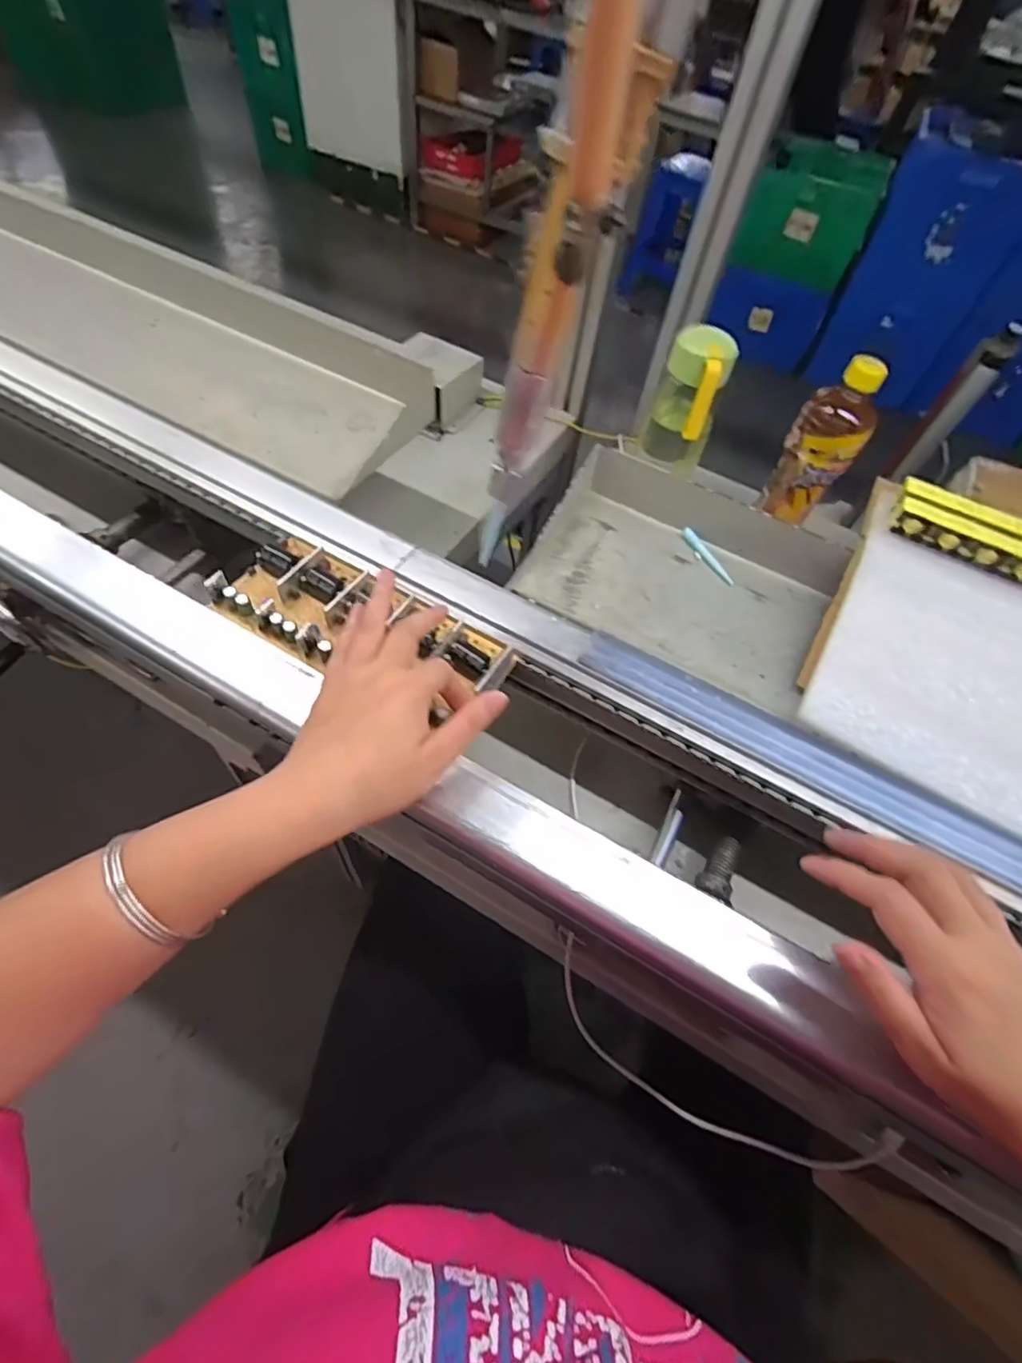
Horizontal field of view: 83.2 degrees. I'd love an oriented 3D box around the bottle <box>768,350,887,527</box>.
[{"bbox_3d":[0.326,-0.247,0.600,0.070,0.159,0.070,28,58,15],"label":"bottle"}]

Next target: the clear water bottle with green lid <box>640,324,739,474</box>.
[{"bbox_3d":[0.194,-0.308,0.637,0.071,0.134,0.096,15,56,7],"label":"clear water bottle with green lid"}]

